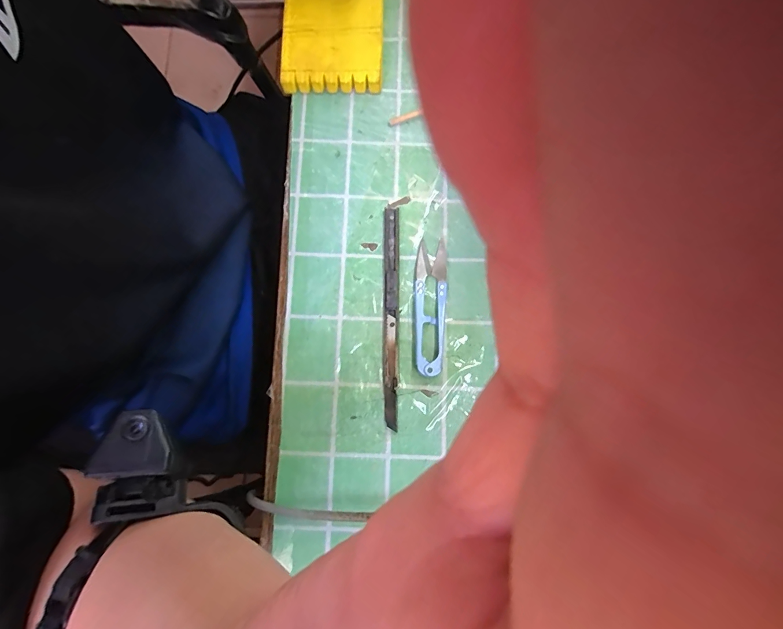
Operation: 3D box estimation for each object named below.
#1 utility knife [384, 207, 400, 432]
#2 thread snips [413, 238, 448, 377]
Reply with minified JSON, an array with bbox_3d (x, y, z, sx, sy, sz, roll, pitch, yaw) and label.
[{"bbox_3d":[0.000,-0.002,0.289,0.011,0.007,0.162,0,79,0],"label":"utility knife"},{"bbox_3d":[0.028,-0.006,0.288,0.023,0.009,0.099,3,79,1],"label":"thread snips"}]

